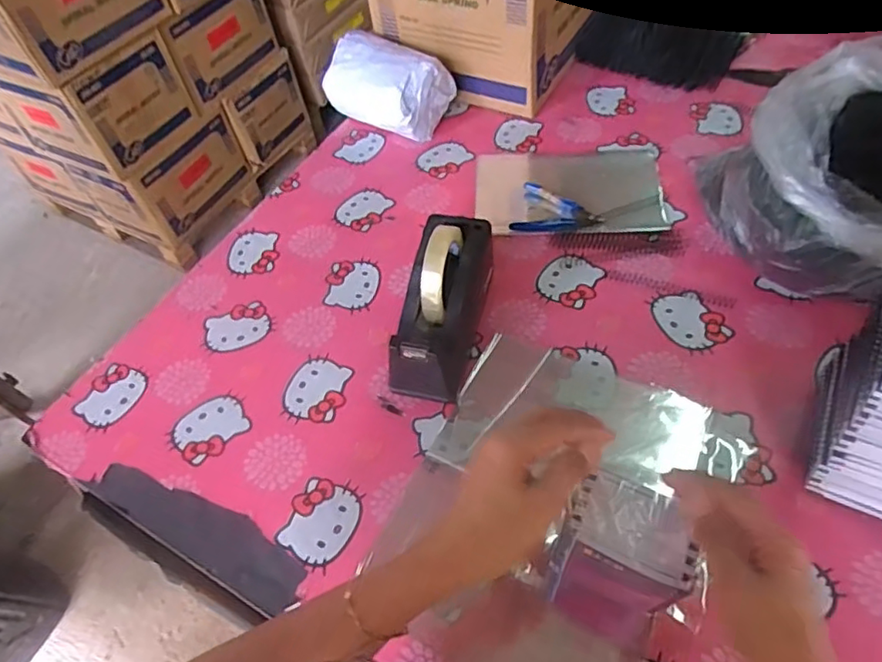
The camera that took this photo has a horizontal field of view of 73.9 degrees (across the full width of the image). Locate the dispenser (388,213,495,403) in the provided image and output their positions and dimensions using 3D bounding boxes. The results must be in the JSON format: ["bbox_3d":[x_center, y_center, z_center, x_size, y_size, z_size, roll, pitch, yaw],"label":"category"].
[{"bbox_3d":[0.001,-0.037,0.643,0.084,0.131,0.214,12,67,15],"label":"dispenser"}]

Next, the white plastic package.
[{"bbox_3d":[-0.089,-0.383,0.928,0.197,0.115,0.126,32,64,27],"label":"white plastic package"}]

